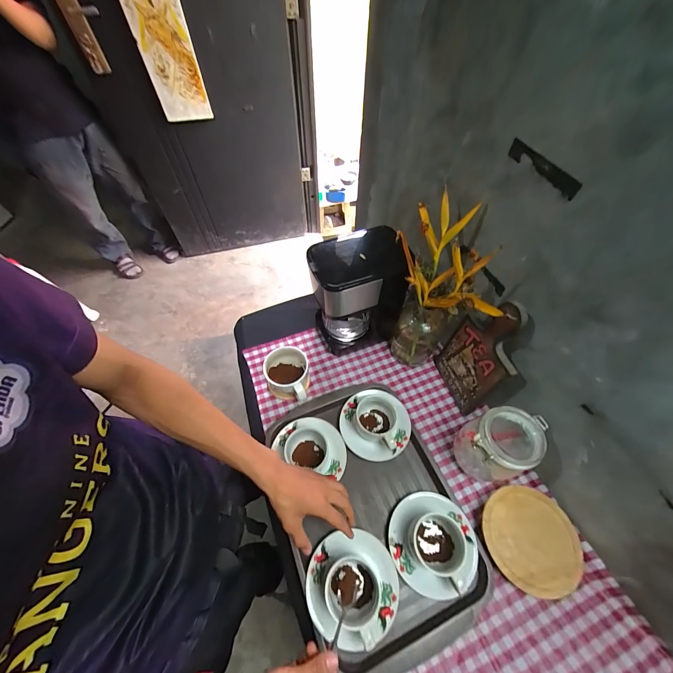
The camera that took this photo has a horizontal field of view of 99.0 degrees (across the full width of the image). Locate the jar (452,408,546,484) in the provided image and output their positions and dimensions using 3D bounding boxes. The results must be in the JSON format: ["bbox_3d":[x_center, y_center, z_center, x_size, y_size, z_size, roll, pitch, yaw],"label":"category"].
[{"bbox_3d":[0.285,0.196,0.524,0.092,0.156,0.100,0,57,0],"label":"jar"}]

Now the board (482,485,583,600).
[{"bbox_3d":[0.335,0.342,0.491,0.153,0.019,0.148,0,57,0],"label":"board"}]

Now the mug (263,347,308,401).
[{"bbox_3d":[-0.111,0.087,0.653,0.097,0.075,0.110,3,57,2],"label":"mug"}]

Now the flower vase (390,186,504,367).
[{"bbox_3d":[0.177,-0.069,0.597,0.143,0.334,0.239,7,57,5],"label":"flower vase"}]

